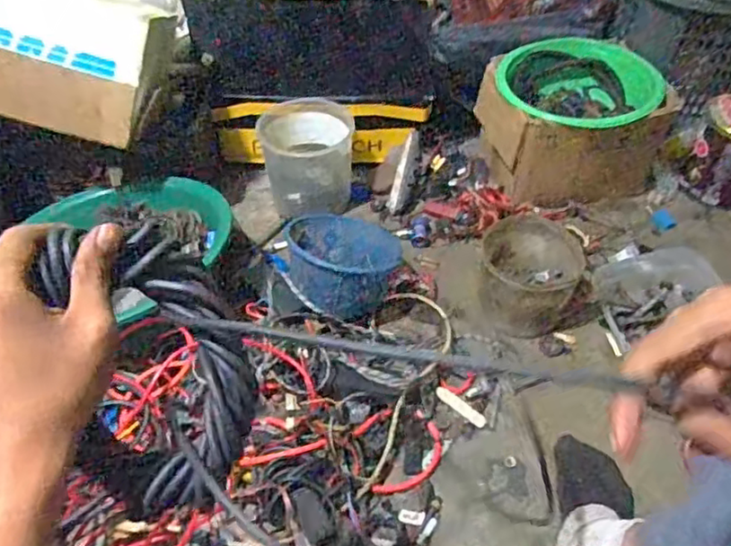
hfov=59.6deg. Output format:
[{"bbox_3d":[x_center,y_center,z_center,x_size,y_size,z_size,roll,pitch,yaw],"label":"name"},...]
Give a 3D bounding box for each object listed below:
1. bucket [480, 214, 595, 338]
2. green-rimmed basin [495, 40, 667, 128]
[{"bbox_3d":[0.272,-0.003,1.017,0.168,0.100,0.184,2,47,2],"label":"bucket"},{"bbox_3d":[0.366,-0.326,1.128,0.245,0.087,0.246,0,47,0],"label":"green-rimmed basin"}]

